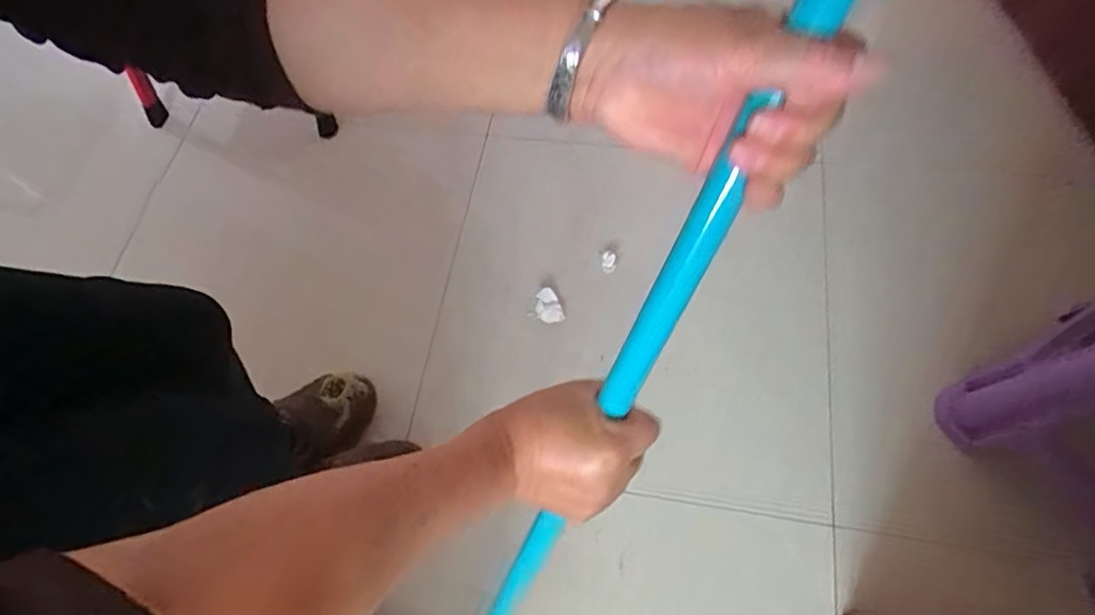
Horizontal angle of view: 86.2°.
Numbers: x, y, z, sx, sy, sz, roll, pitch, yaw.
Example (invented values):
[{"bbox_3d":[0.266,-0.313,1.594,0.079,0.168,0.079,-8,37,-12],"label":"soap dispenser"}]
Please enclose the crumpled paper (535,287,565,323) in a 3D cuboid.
[{"bbox_3d":[0.002,-0.004,0.923,0.040,0.025,0.051,-9,65,1],"label":"crumpled paper"}]

